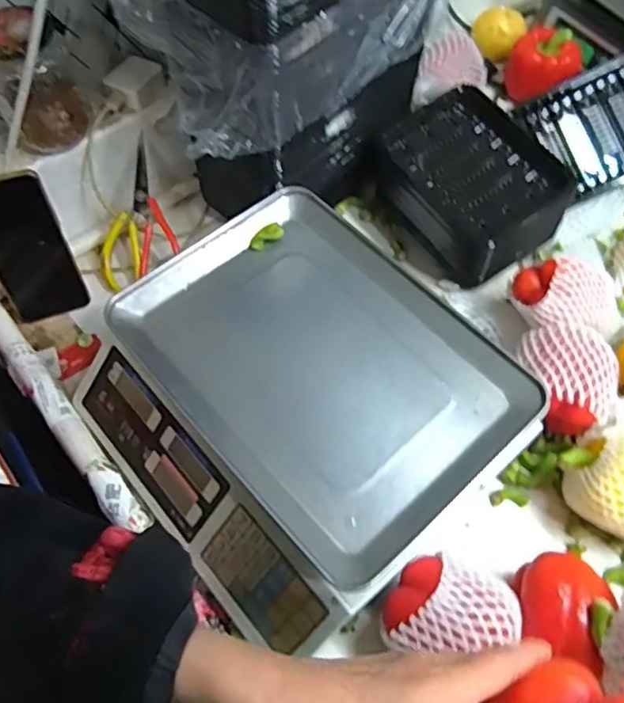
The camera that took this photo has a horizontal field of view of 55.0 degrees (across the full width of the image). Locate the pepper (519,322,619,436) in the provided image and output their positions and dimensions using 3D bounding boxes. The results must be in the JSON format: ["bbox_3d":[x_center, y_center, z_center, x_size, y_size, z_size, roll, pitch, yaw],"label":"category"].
[{"bbox_3d":[0.244,0.027,0.573,0.084,0.077,0.101,-10,61,-7],"label":"pepper"}]

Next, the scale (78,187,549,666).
[{"bbox_3d":[-0.003,0.031,0.551,0.267,0.097,0.332,-37,67,-20],"label":"scale"}]

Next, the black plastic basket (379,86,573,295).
[{"bbox_3d":[0.183,-0.186,0.690,0.140,0.104,0.202,-31,65,-17],"label":"black plastic basket"}]

